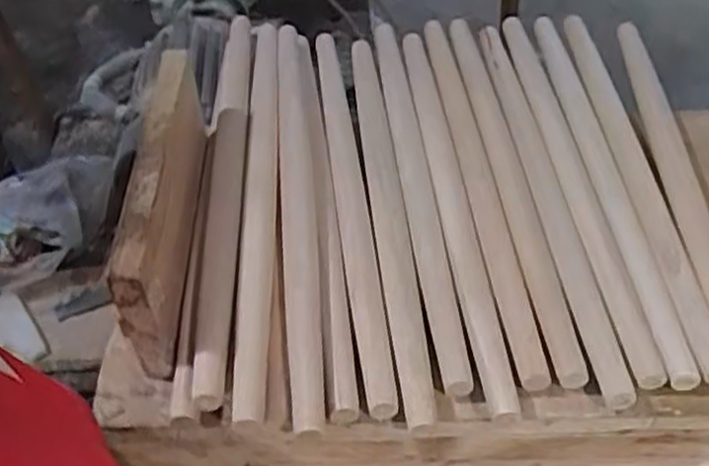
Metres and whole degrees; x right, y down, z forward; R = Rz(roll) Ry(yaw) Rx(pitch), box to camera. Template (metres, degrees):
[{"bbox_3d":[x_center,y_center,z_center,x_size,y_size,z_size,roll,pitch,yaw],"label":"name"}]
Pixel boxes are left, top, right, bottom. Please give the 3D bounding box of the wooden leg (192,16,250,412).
[{"bbox_3d":[-0.098,-0.043,0.598,0.030,0.028,0.390,-4,46,-1],"label":"wooden leg"}]

